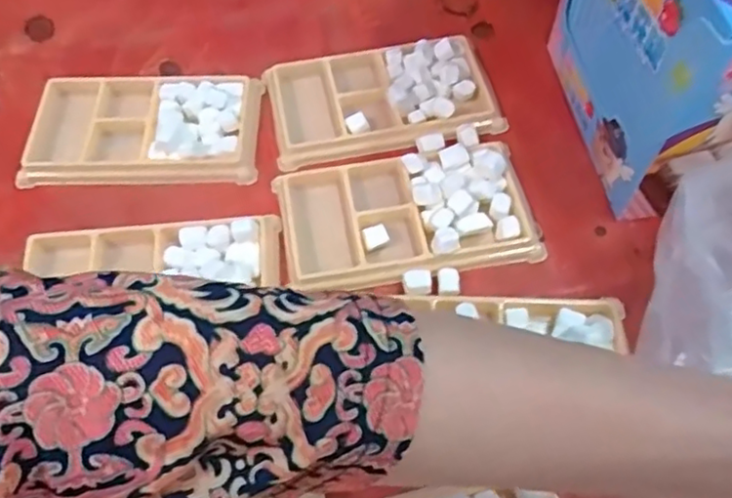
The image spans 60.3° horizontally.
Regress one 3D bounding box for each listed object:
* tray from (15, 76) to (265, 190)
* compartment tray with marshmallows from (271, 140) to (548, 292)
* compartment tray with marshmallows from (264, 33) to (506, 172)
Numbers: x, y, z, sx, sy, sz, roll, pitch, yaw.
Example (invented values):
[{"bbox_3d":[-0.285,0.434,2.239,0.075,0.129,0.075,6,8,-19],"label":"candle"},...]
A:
[{"bbox_3d":[-0.136,-0.071,0.376,0.139,0.011,0.076,0,60,0],"label":"tray"},{"bbox_3d":[0.022,-0.019,0.345,0.135,0.018,0.076,-9,60,-5],"label":"compartment tray with marshmallows"},{"bbox_3d":[0.009,-0.093,0.386,0.134,0.019,0.076,-9,60,-5],"label":"compartment tray with marshmallows"}]

